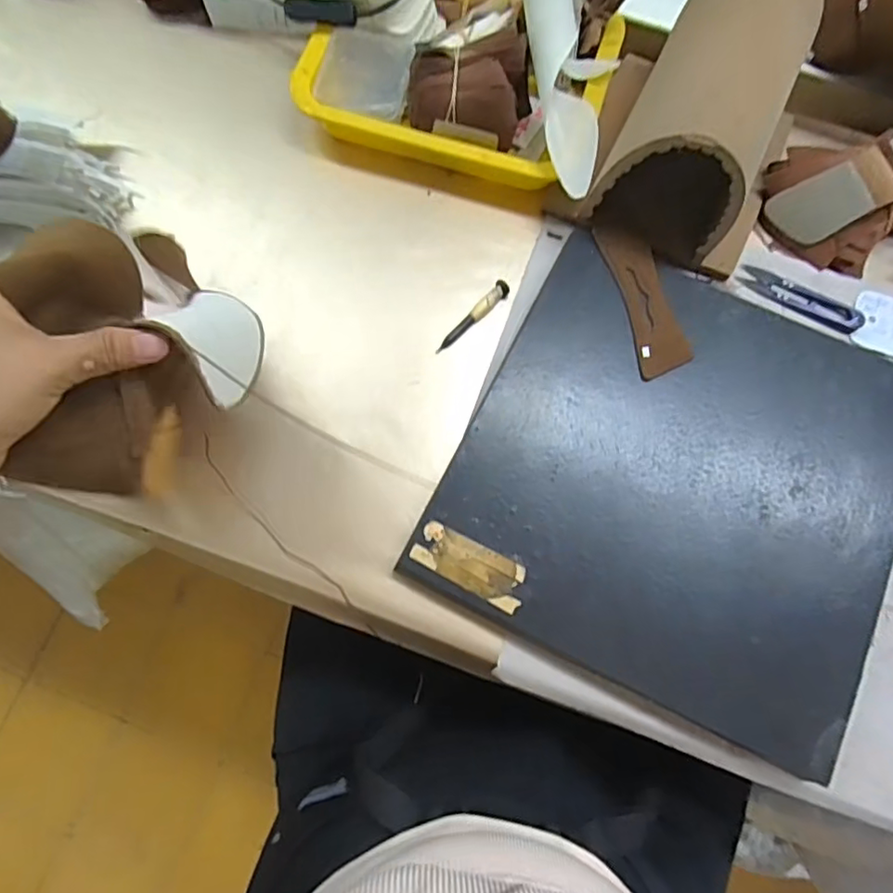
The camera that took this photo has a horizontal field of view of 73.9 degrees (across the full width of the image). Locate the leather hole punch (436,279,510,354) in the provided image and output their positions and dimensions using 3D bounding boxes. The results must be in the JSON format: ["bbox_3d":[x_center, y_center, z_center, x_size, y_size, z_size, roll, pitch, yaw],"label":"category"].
[{"bbox_3d":[0.022,-0.105,0.483,0.012,0.010,0.078,41,80,10],"label":"leather hole punch"}]

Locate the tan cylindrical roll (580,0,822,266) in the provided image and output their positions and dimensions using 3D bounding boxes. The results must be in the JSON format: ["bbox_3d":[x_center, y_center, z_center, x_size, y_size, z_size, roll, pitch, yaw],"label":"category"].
[{"bbox_3d":[0.200,-0.257,0.454,0.102,0.134,0.184,26,78,7],"label":"tan cylindrical roll"}]

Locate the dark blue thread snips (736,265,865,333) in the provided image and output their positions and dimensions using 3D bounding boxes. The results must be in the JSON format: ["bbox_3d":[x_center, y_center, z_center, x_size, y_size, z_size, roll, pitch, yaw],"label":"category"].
[{"bbox_3d":[0.289,-0.122,0.485,0.098,0.008,0.027,28,78,7],"label":"dark blue thread snips"}]

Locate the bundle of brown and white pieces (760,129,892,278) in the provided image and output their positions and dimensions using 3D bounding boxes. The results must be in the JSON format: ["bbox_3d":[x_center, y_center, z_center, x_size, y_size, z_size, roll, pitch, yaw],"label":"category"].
[{"bbox_3d":[0.344,-0.207,0.470,0.147,0.074,0.101,-14,76,-3],"label":"bundle of brown and white pieces"}]

